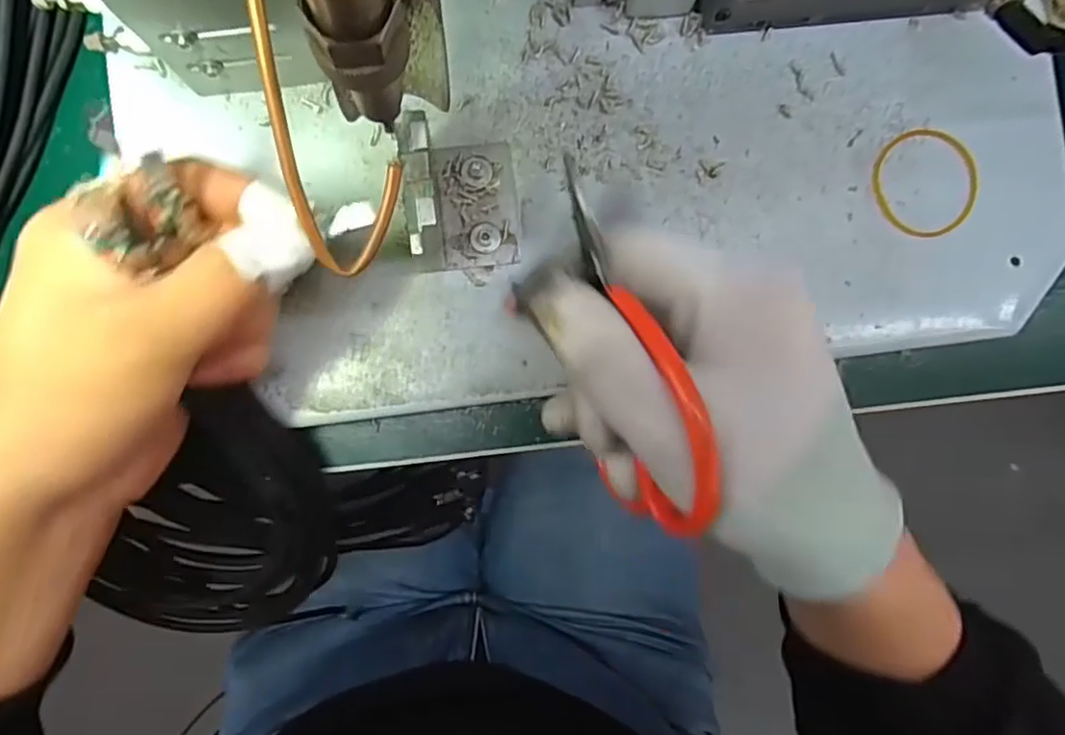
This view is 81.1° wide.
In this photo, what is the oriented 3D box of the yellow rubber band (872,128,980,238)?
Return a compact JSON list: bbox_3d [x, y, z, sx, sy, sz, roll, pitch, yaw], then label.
[{"bbox_3d":[0.169,-0.079,0.267,0.045,0.004,0.047,0,90,-3],"label":"yellow rubber band"}]

